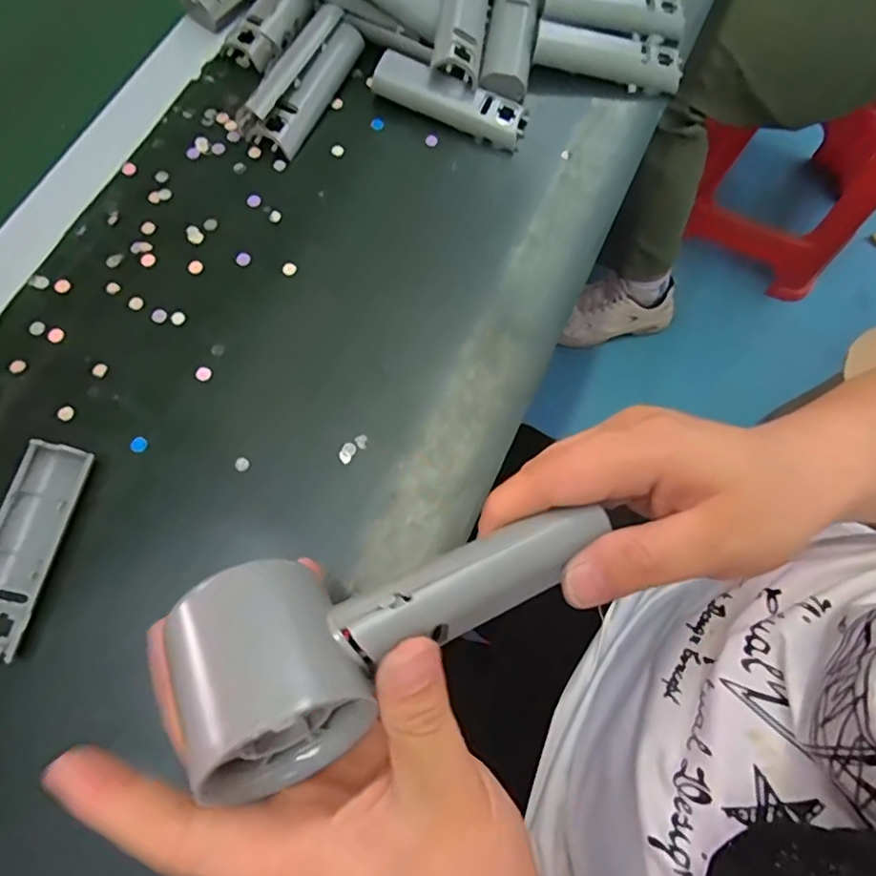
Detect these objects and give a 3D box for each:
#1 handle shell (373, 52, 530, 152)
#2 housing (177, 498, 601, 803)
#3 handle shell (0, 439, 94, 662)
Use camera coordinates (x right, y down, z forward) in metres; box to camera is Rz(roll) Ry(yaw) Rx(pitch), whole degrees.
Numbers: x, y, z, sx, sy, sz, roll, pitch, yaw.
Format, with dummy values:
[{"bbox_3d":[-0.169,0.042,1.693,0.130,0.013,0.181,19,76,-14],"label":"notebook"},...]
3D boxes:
[{"bbox_3d":[0.009,-0.226,0.386,0.103,0.018,0.030,24,74,6],"label":"handle shell"},{"bbox_3d":[-0.010,0.056,0.197,0.145,0.043,0.066,-19,74,-22],"label":"housing"},{"bbox_3d":[-0.208,0.054,0.291,0.033,0.018,0.103,13,73,3],"label":"handle shell"}]

